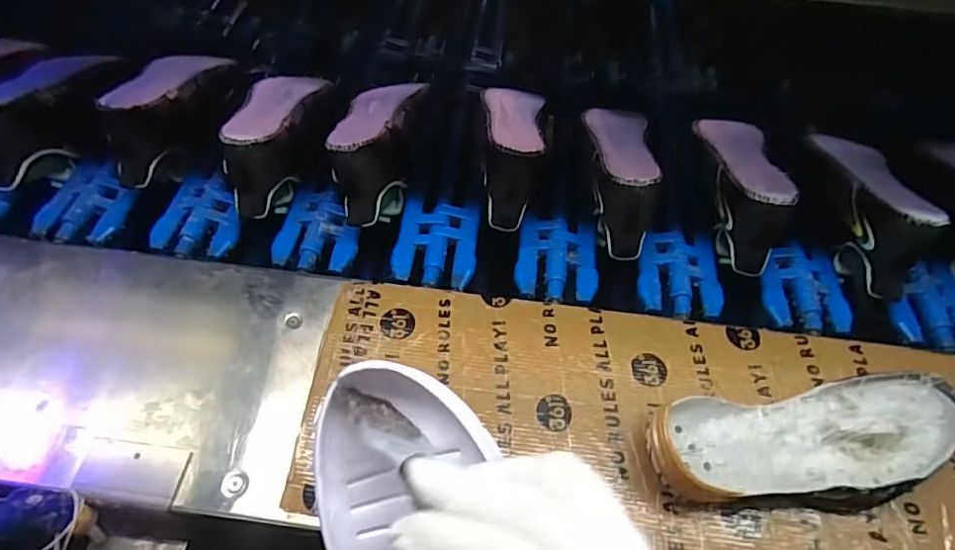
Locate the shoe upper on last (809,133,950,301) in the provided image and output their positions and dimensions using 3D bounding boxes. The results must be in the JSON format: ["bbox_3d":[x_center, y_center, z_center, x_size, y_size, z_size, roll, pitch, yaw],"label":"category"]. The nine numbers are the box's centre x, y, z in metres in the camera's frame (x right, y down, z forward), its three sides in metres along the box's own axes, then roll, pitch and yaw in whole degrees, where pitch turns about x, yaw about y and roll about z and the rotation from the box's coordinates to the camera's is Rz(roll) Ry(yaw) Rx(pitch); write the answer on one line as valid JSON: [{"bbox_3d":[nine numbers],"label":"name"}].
[{"bbox_3d":[0.454,-0.081,0.634,0.087,0.108,0.220,3,57,0],"label":"shoe upper on last"}]

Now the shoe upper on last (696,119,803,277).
[{"bbox_3d":[0.301,-0.106,0.644,0.074,0.106,0.221,8,57,3],"label":"shoe upper on last"}]

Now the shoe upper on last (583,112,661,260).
[{"bbox_3d":[0.163,-0.123,0.646,0.074,0.108,0.222,6,55,2],"label":"shoe upper on last"}]

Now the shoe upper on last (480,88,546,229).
[{"bbox_3d":[0.041,-0.159,0.643,0.073,0.085,0.210,4,55,0],"label":"shoe upper on last"}]

